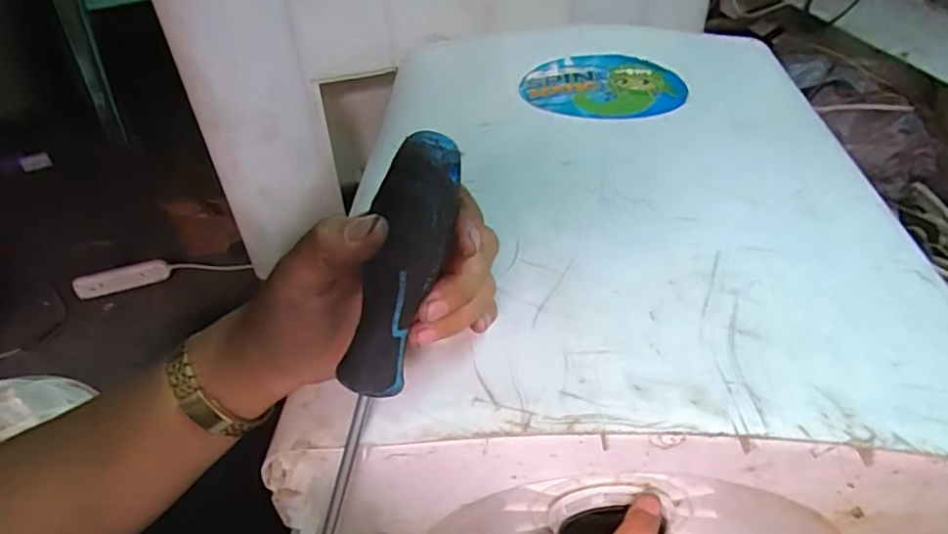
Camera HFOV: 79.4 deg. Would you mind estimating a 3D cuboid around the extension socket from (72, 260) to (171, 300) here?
[{"bbox_3d":[-0.714,0.027,1.159,0.183,0.057,0.023,-10,40,-8],"label":"extension socket"}]

